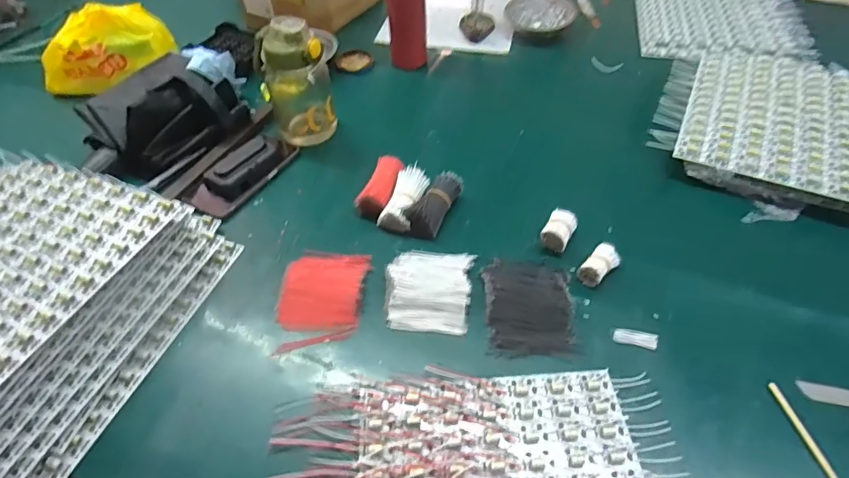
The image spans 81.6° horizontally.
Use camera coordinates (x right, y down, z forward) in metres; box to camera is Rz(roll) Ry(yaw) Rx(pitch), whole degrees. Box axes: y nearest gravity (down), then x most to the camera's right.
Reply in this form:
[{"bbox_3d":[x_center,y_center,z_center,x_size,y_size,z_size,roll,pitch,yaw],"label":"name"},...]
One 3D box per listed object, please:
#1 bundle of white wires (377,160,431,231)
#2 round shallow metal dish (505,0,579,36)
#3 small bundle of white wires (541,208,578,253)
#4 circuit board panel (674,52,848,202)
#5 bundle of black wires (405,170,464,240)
[{"bbox_3d":[-0.024,-0.051,0.640,0.041,0.033,0.096,15,52,13],"label":"bundle of white wires"},{"bbox_3d":[0.221,-0.428,0.940,0.127,0.040,0.127,-1,51,1],"label":"round shallow metal dish"},{"bbox_3d":[0.163,-0.008,0.599,0.033,0.029,0.051,25,55,20],"label":"small bundle of white wires"},{"bbox_3d":[0.511,-0.180,0.698,0.245,0.010,0.303,19,56,18],"label":"circuit board panel"},{"bbox_3d":[0.013,-0.046,0.632,0.042,0.037,0.099,22,54,18],"label":"bundle of black wires"}]

